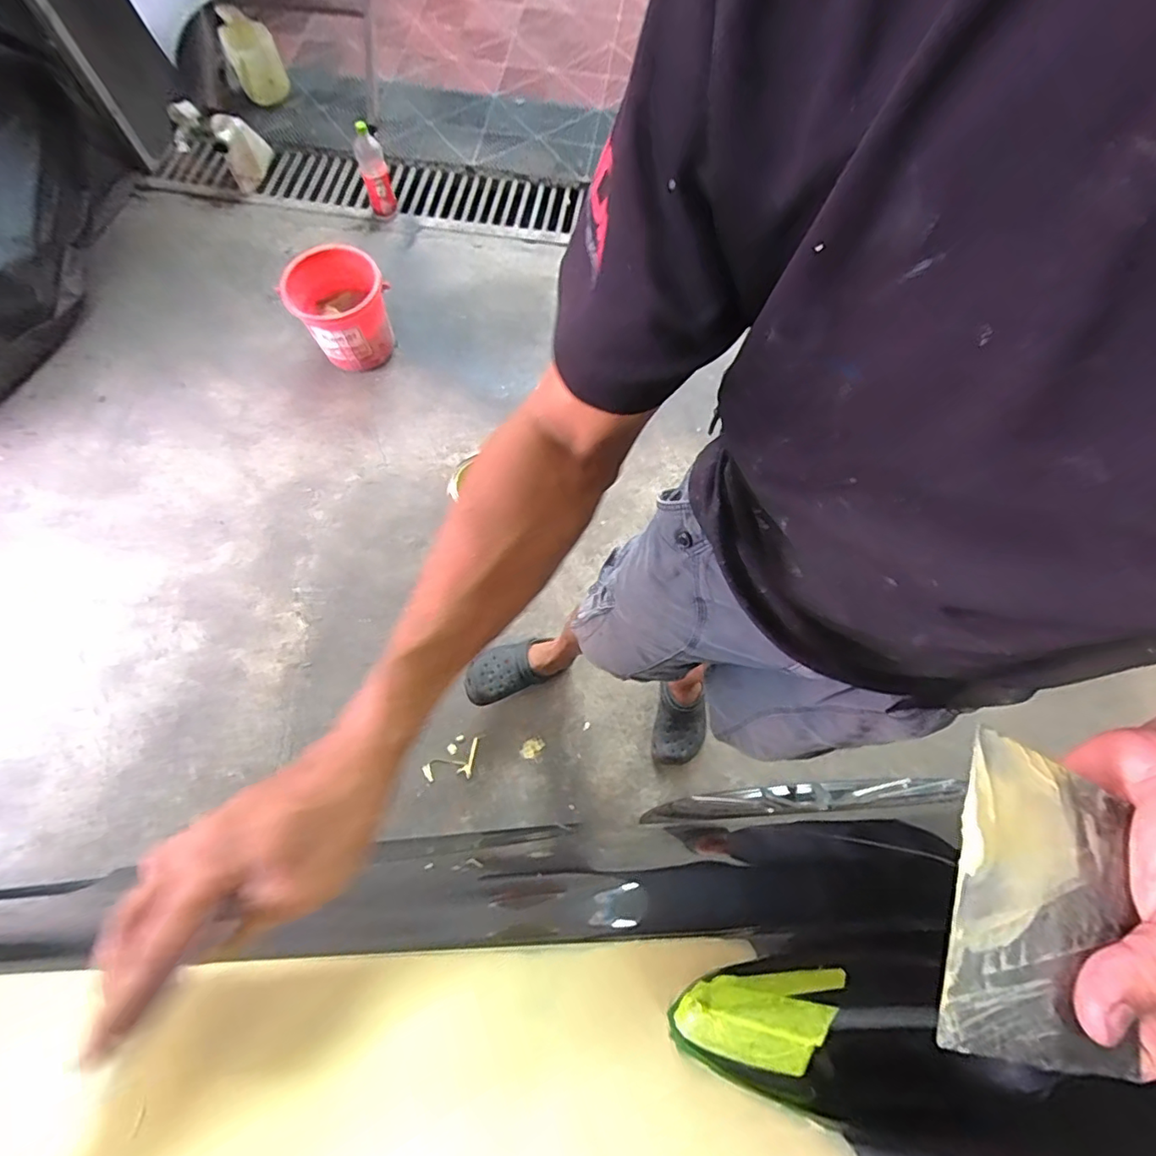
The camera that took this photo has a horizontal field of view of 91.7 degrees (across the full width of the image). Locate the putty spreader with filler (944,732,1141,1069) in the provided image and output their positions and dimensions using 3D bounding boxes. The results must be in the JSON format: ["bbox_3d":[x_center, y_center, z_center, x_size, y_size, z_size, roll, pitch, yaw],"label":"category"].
[{"bbox_3d":[0.190,0.131,0.231,0.076,0.004,0.118,18,72,-5],"label":"putty spreader with filler"}]

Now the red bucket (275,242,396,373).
[{"bbox_3d":[-0.633,-0.726,1.520,0.246,0.239,0.253,0,70,0],"label":"red bucket"}]

